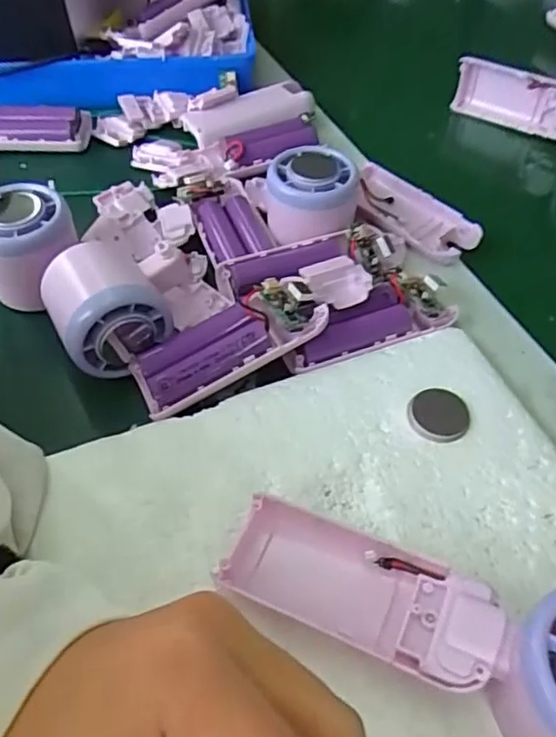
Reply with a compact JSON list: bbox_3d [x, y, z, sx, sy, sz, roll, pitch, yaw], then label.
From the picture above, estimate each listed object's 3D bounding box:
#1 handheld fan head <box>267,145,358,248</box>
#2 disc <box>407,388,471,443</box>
[{"bbox_3d":[0.021,-0.106,0.382,0.056,0.035,0.061,-8,52,-8],"label":"handheld fan head"},{"bbox_3d":[0.080,0.023,0.309,0.029,0.004,0.030,1,51,-1],"label":"disc"}]

